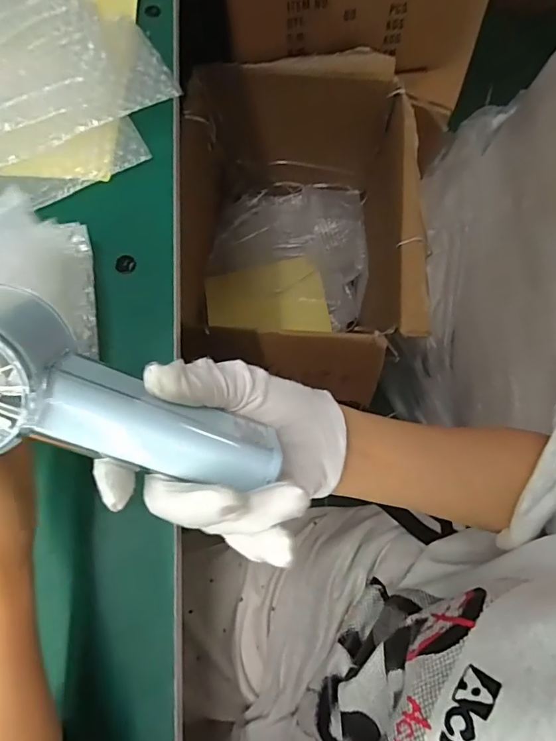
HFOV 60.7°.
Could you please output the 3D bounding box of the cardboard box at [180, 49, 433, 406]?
[{"bbox_3d":[0.035,-0.244,0.911,0.364,0.349,0.589,0,74,-2],"label":"cardboard box"}]

